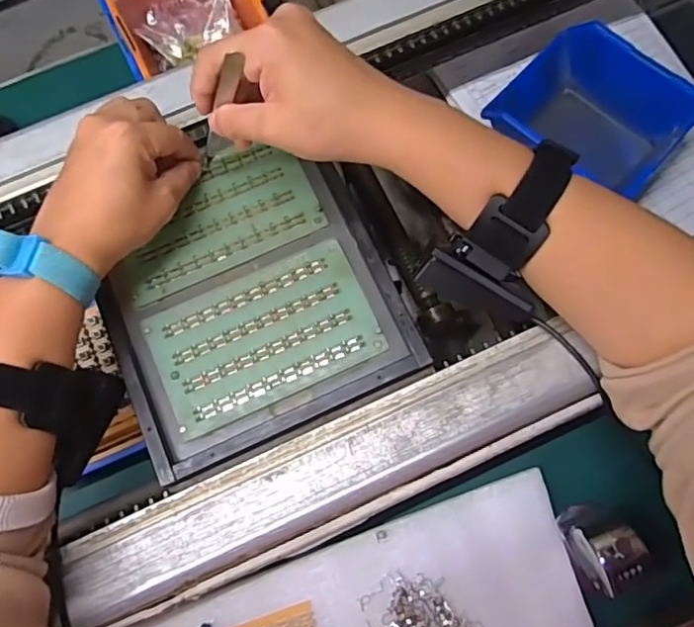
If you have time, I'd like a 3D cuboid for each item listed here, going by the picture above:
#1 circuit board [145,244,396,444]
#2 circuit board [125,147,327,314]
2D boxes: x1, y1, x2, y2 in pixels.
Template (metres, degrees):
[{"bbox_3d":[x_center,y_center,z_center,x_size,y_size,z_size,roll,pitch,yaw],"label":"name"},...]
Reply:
[{"bbox_3d":[-0.053,0.013,0.365,0.137,0.004,0.085,-23,76,-4],"label":"circuit board"},{"bbox_3d":[-0.091,-0.066,0.390,0.136,0.007,0.078,-26,76,-5],"label":"circuit board"}]

